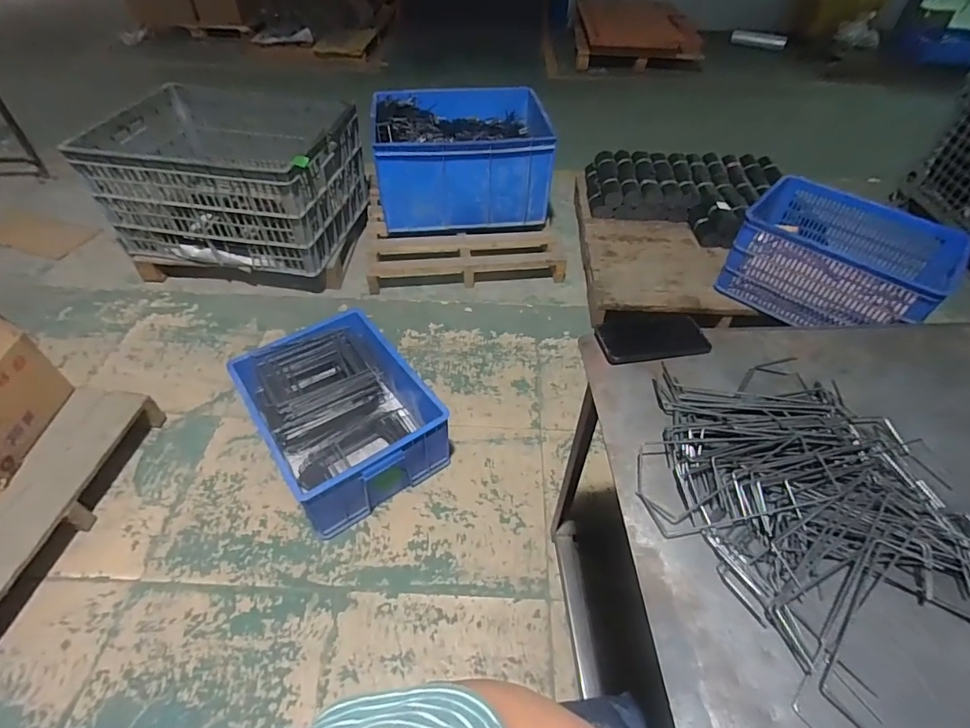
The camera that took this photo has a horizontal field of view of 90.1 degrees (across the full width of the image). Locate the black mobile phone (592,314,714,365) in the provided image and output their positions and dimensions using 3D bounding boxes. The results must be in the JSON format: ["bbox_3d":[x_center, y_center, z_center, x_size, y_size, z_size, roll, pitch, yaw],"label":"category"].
[{"bbox_3d":[0.258,-0.040,0.748,0.166,0.016,0.087,-8,50,-9],"label":"black mobile phone"}]

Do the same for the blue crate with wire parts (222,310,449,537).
[{"bbox_3d":[-0.414,0.141,1.397,0.407,0.221,0.554,-29,56,-25],"label":"blue crate with wire parts"}]

